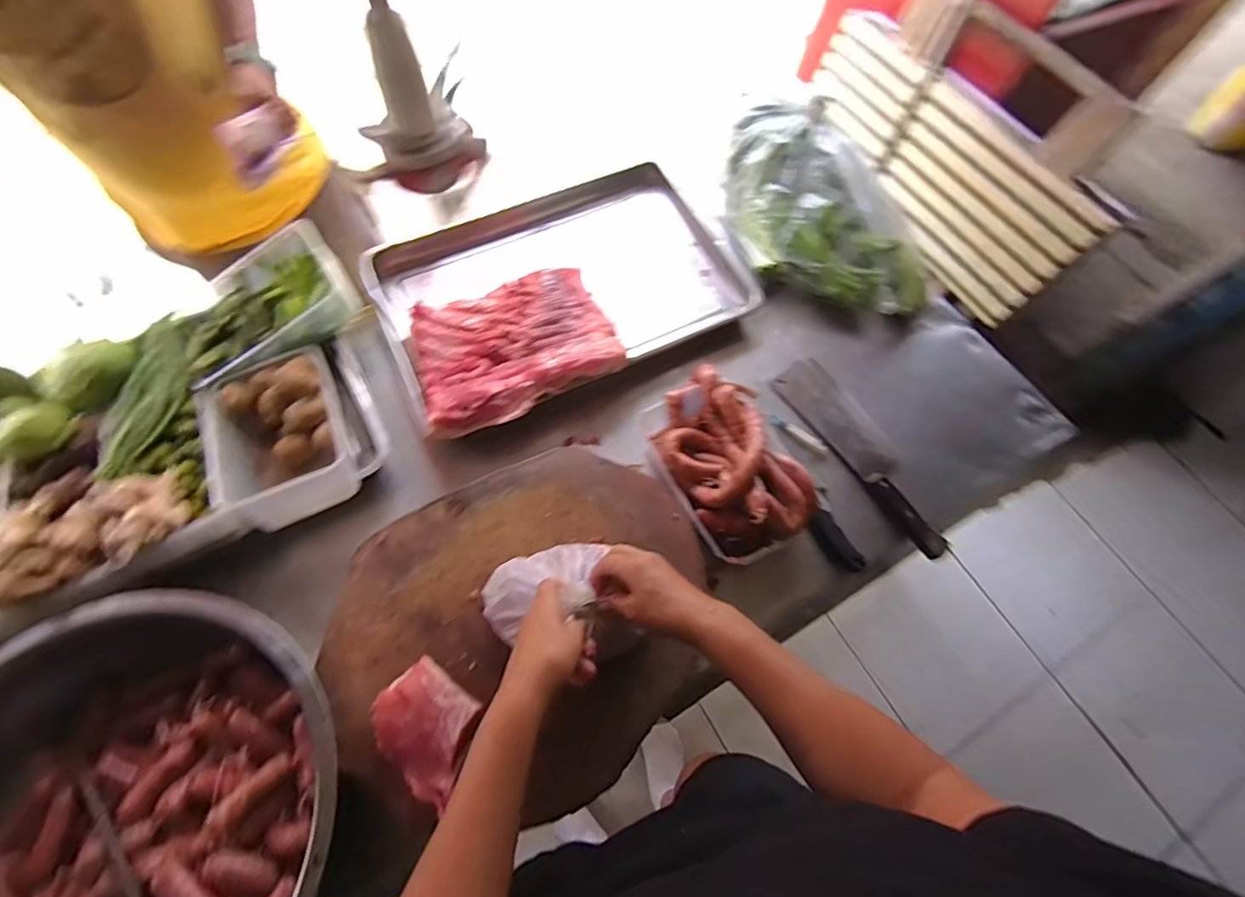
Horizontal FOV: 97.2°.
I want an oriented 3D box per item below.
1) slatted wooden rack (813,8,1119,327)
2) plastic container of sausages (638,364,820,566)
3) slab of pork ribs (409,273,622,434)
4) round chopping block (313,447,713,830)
[{"bbox_3d":[0.773,-0.724,1.394,0.058,0.319,0.822,-22,71,-32],"label":"slatted wooden rack"},{"bbox_3d":[0.141,0.019,0.771,0.172,0.091,0.269,-24,70,-12],"label":"plastic container of sausages"},{"bbox_3d":[-0.166,-0.163,0.848,0.311,0.043,0.231,-18,69,-11],"label":"slab of pork ribs"},{"bbox_3d":[-0.111,0.204,0.659,0.463,0.053,0.382,-23,67,-16],"label":"round chopping block"}]

